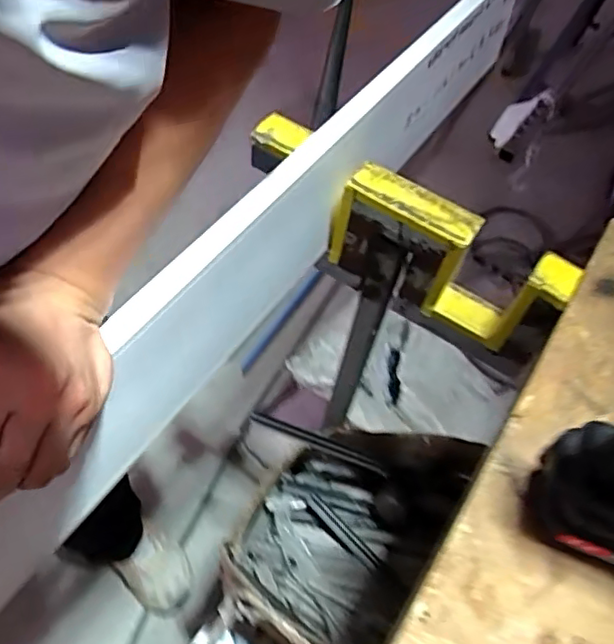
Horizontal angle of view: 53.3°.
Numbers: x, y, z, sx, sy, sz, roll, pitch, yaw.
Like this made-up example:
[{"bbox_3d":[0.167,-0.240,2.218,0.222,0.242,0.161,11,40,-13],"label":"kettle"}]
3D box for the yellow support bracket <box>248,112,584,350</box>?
[{"bbox_3d":[0.089,-0.083,0.621,0.331,0.126,0.051,32,58,15],"label":"yellow support bracket"}]

